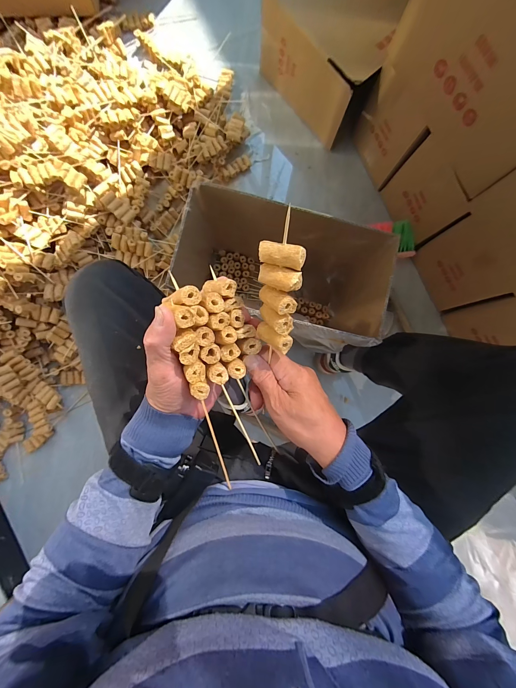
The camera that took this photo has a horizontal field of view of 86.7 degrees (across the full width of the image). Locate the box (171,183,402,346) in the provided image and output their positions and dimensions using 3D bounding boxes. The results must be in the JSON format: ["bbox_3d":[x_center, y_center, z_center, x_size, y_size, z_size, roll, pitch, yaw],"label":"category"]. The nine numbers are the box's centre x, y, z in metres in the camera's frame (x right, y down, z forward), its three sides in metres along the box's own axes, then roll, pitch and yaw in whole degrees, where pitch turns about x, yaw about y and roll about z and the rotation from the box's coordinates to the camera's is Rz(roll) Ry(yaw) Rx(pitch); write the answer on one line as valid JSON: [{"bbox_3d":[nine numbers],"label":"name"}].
[{"bbox_3d":[0.043,-0.133,0.622,0.370,0.306,0.201,13,87,-2],"label":"box"}]

